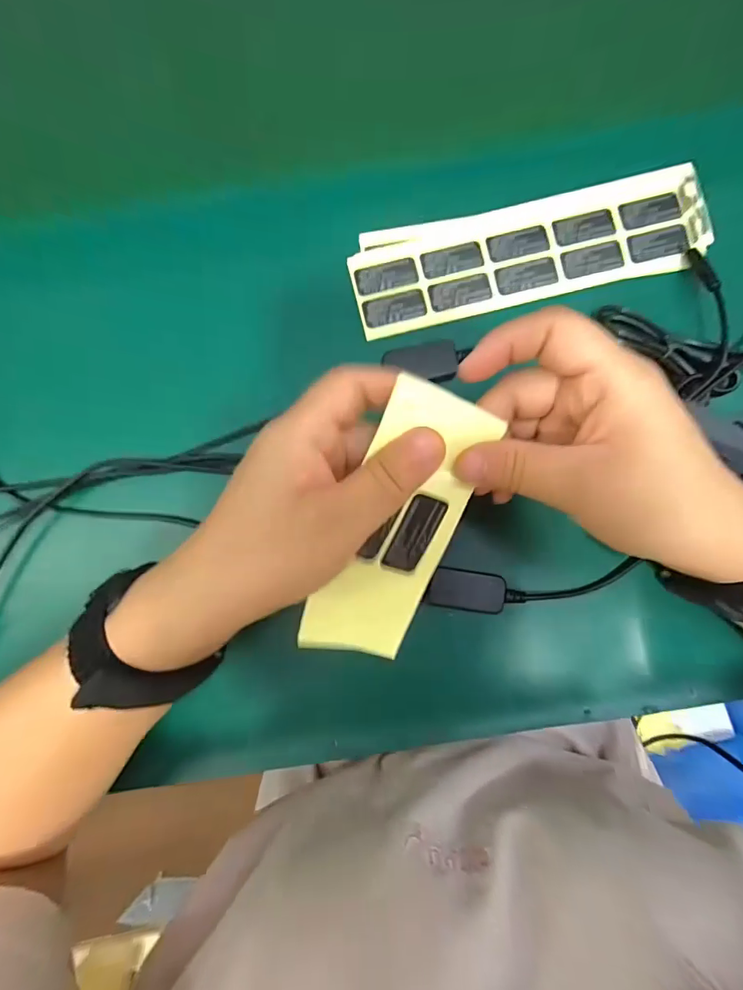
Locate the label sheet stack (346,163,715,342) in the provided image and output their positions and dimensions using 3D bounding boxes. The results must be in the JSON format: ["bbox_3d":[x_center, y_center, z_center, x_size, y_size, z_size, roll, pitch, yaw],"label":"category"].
[{"bbox_3d":[0.095,-0.147,0.276,0.211,0.004,0.062,-12,86,1],"label":"label sheet stack"}]

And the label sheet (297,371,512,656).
[{"bbox_3d":[0.012,0.016,0.195,0.052,0.004,0.118,17,104,-25],"label":"label sheet"}]

